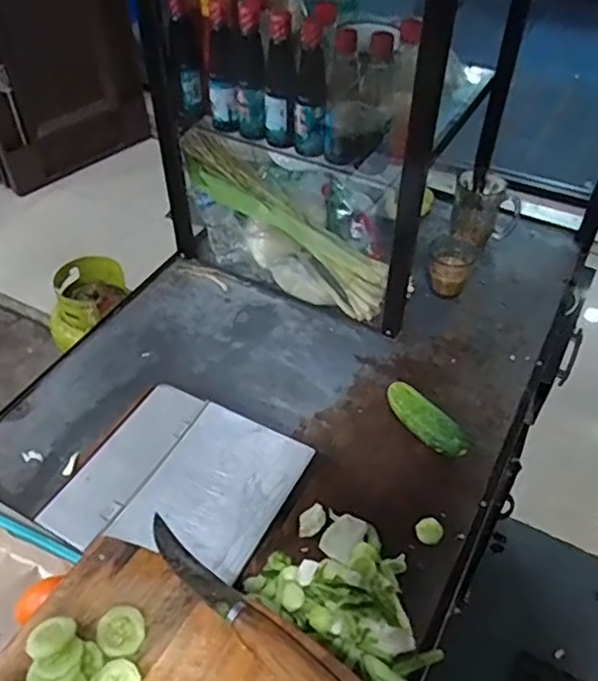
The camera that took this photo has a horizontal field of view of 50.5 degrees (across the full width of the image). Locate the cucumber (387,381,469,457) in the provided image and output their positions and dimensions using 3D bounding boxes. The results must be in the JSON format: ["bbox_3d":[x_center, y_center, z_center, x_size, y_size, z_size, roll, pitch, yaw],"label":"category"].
[{"bbox_3d":[0.158,0.099,0.792,0.041,0.041,0.122,-35,56,-30],"label":"cucumber"}]

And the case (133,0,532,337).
[{"bbox_3d":[0.056,-0.328,0.889,0.401,0.498,0.337,28,52,23],"label":"case"}]

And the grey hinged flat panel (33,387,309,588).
[{"bbox_3d":[-0.136,0.169,0.744,0.231,0.021,0.224,22,50,19],"label":"grey hinged flat panel"}]

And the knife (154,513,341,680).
[{"bbox_3d":[-0.047,0.207,0.487,0.211,0.023,0.031,33,54,27],"label":"knife"}]

